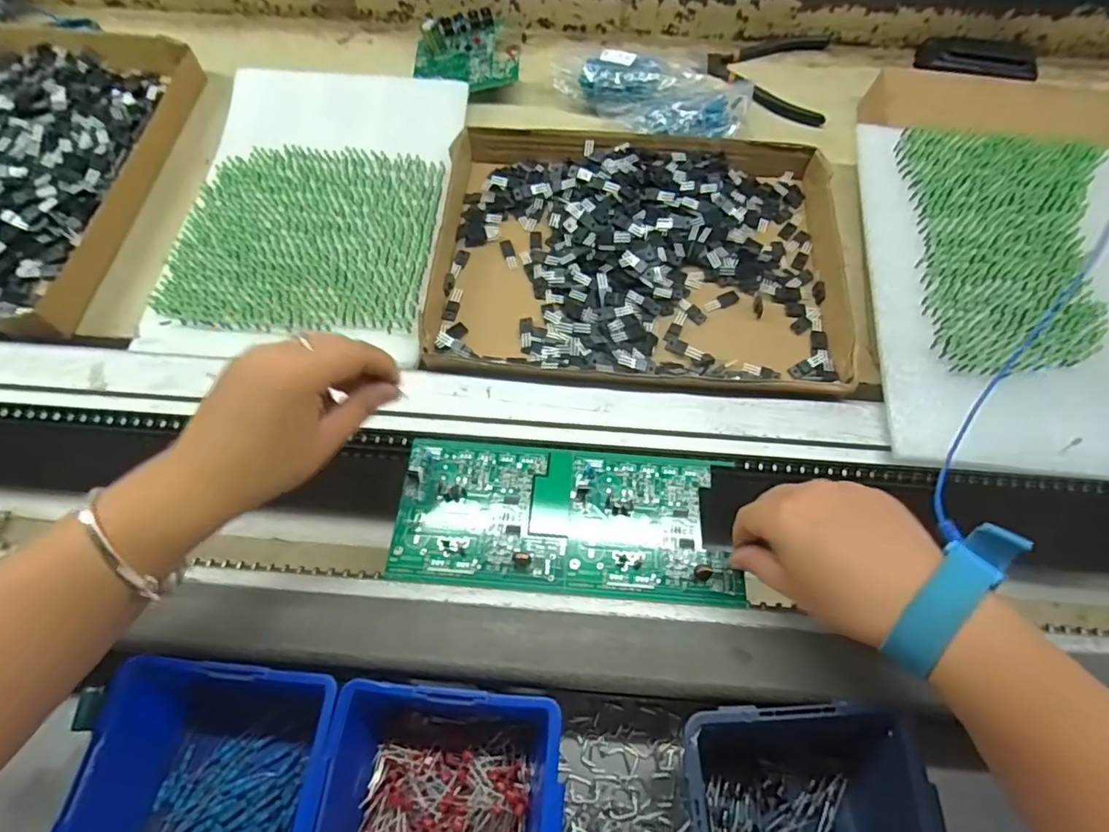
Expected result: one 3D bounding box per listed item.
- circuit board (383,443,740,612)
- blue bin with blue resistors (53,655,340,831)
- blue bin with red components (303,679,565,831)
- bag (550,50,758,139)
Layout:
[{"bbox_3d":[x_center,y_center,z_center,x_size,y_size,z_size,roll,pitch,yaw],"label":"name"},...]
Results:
[{"bbox_3d":[0.007,0.066,0.364,0.212,0.006,0.096,5,58,2],"label":"circuit board"},{"bbox_3d":[-0.178,0.208,0.295,0.121,0.064,0.130,4,58,2],"label":"blue bin with blue resistors"},{"bbox_3d":[-0.061,0.219,0.294,0.119,0.066,0.129,5,58,3],"label":"blue bin with red components"},{"bbox_3d":[0.085,-0.289,0.504,0.178,0.031,0.082,10,58,5],"label":"bag"}]

